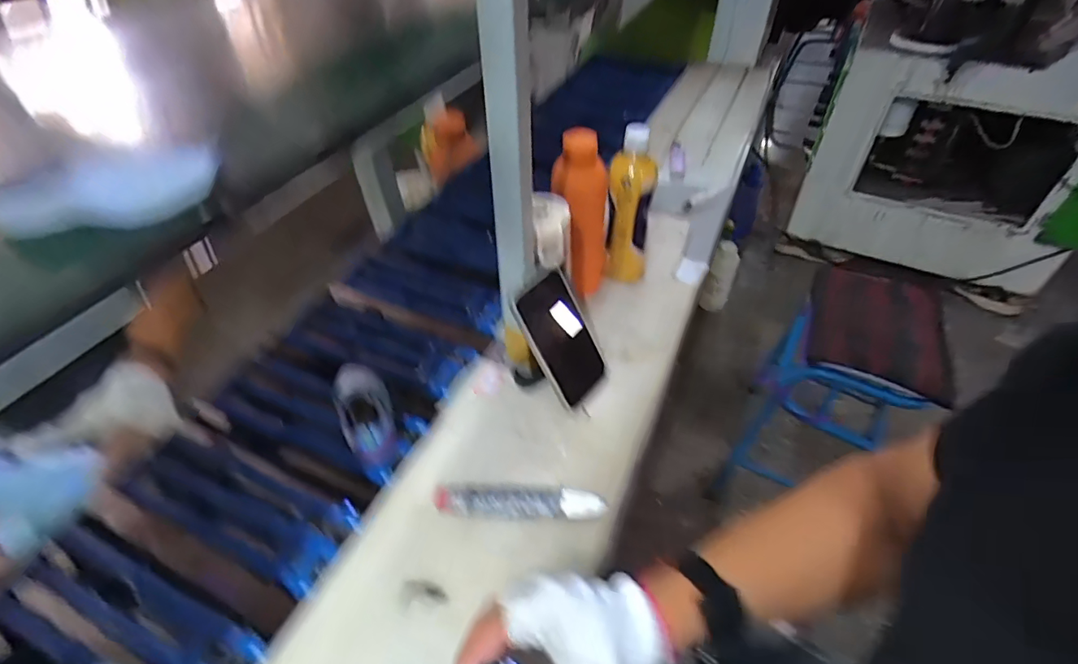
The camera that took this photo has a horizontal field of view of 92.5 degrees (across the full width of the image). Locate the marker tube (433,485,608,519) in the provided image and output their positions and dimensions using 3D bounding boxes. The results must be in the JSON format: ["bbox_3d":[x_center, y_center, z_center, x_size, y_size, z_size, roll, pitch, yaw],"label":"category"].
[{"bbox_3d":[-0.020,0.170,0.522,0.169,0.015,0.031,2,45,4],"label":"marker tube"}]

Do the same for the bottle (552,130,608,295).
[{"bbox_3d":[0.053,-0.146,0.670,0.071,0.202,0.081,2,42,5],"label":"bottle"}]

